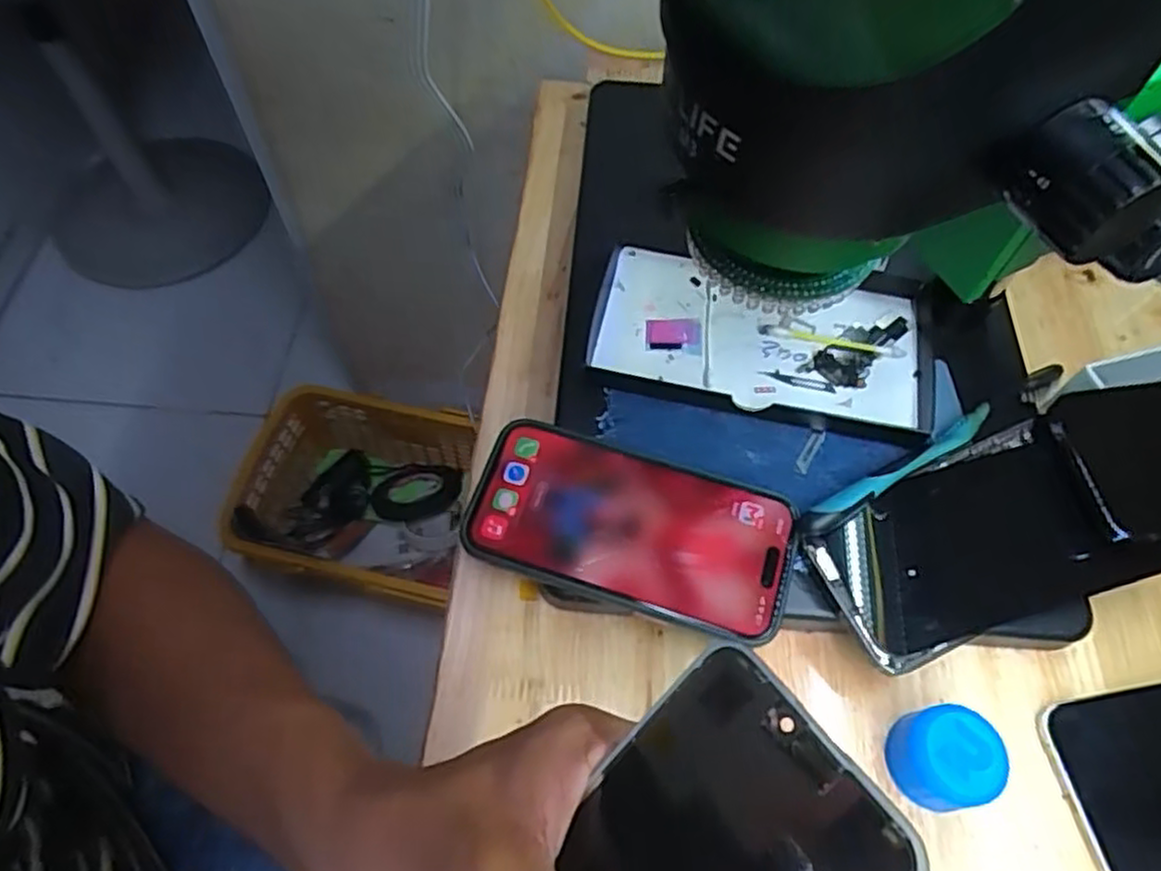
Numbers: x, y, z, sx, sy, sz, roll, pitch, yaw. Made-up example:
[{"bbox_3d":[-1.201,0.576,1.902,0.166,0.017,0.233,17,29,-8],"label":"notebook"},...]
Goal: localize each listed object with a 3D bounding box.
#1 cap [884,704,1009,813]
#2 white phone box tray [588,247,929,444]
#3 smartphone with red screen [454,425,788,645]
[{"bbox_3d":[0.154,0.137,0.309,0.039,0.032,0.039,1,60,-1],"label":"cap"},{"bbox_3d":[0.095,-0.053,0.393,0.173,0.010,0.092,11,61,5],"label":"white phone box tray"},{"bbox_3d":[0.023,0.041,0.338,0.149,0.009,0.073,17,61,8],"label":"smartphone with red screen"}]

